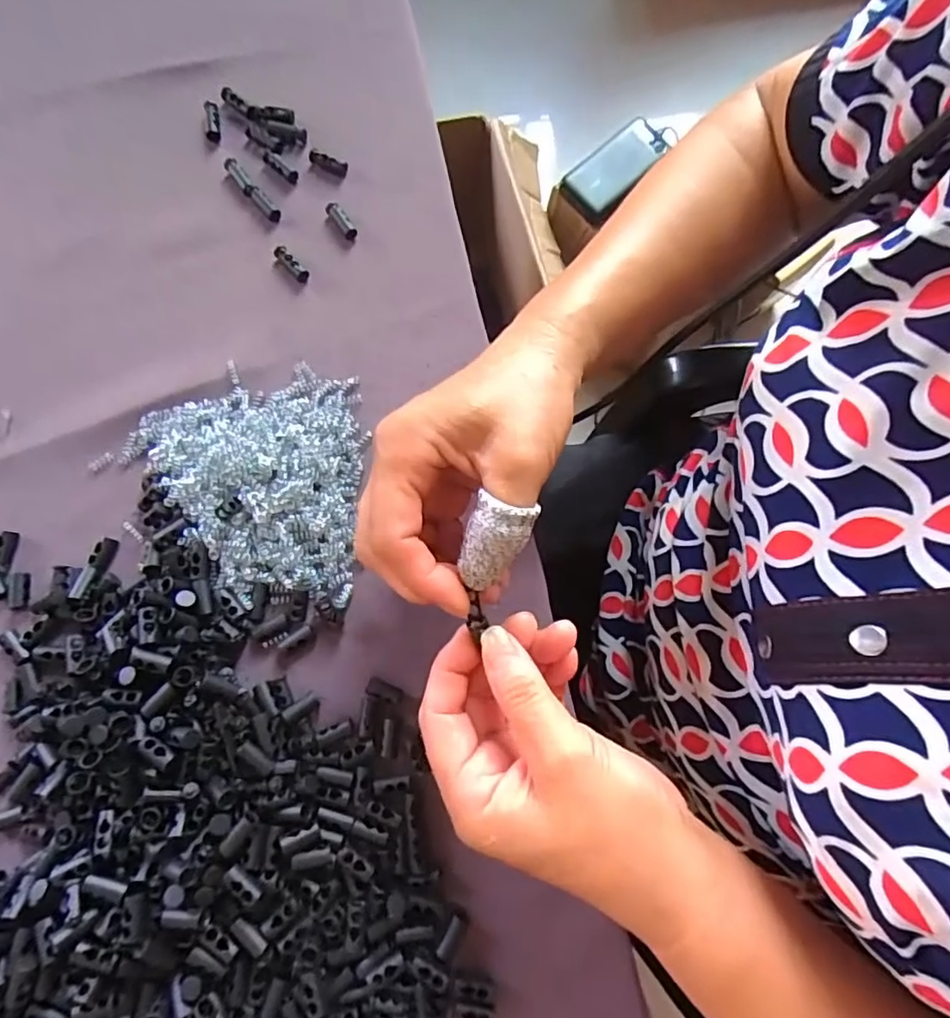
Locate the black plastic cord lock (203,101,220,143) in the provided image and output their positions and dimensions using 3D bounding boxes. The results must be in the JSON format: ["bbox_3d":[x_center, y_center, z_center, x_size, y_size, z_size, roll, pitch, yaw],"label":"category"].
[{"bbox_3d":[-0.167,-0.248,0.376,0.010,0.008,0.029,-10,77,-6],"label":"black plastic cord lock"}]

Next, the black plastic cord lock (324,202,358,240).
[{"bbox_3d":[-0.083,-0.180,0.366,0.009,0.008,0.028,-34,79,-8],"label":"black plastic cord lock"}]

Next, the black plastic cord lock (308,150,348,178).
[{"bbox_3d":[-0.093,-0.218,0.372,0.026,0.004,0.009,24,76,2],"label":"black plastic cord lock"}]

